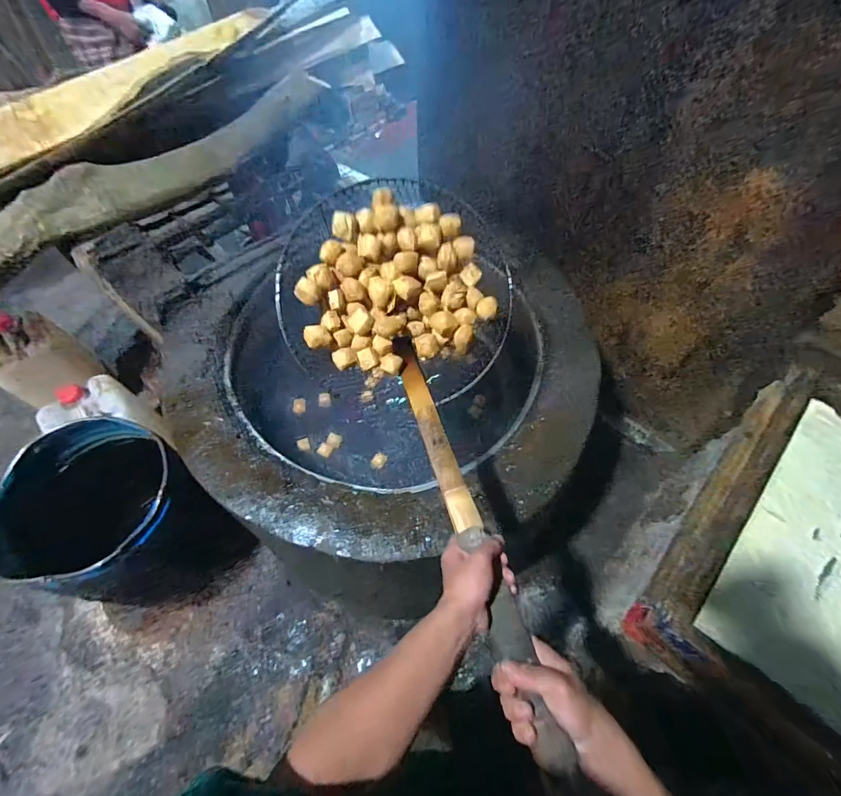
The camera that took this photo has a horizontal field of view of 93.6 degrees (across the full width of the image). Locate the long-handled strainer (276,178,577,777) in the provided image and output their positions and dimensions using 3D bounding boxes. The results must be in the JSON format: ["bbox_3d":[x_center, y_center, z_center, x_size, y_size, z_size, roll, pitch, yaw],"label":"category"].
[{"bbox_3d":[0.025,0.055,0.578,0.283,0.130,0.746,-14,73,-7],"label":"long-handled strainer"}]

